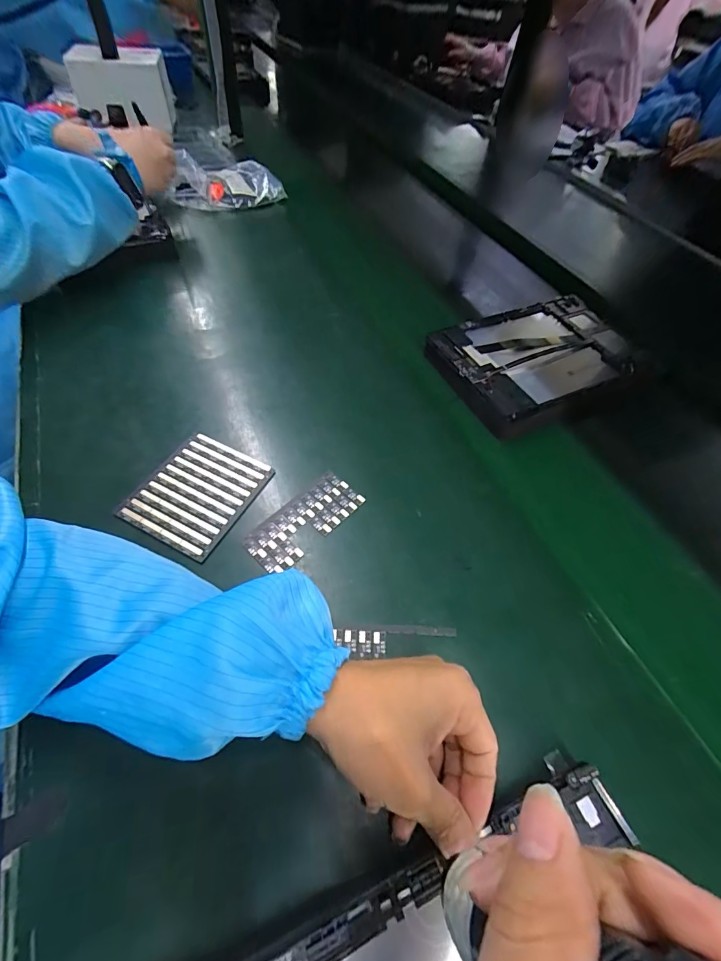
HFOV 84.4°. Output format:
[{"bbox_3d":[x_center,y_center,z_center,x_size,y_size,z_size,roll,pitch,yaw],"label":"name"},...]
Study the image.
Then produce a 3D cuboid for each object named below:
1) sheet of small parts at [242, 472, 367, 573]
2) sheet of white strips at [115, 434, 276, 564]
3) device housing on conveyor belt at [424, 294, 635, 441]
[{"bbox_3d":[-0.046,0.034,0.328,0.043,0.004,0.097,40,61,20],"label":"sheet of small parts"},{"bbox_3d":[-0.136,0.009,0.337,0.087,0.006,0.099,25,56,11],"label":"sheet of white strips"},{"bbox_3d":[0.213,-0.146,0.467,0.258,0.029,0.156,-22,60,-20],"label":"device housing on conveyor belt"}]

